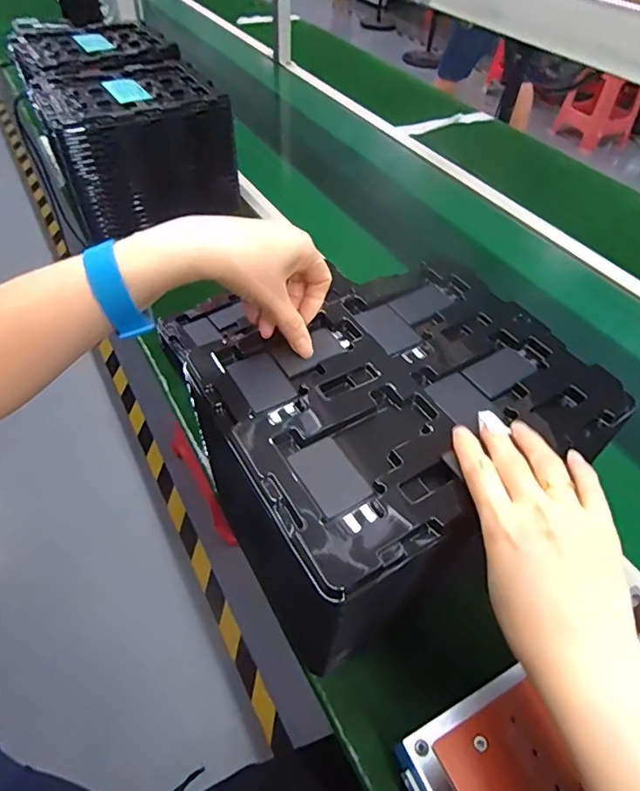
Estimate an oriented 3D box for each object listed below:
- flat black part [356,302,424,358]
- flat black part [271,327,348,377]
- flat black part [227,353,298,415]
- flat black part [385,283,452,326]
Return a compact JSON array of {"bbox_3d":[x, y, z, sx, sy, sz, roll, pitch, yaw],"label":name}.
[{"bbox_3d":[0.058,-0.057,0.409,0.035,0.004,0.053,-23,55,-21],"label":"flat black part"},{"bbox_3d":[-0.009,-0.036,0.393,0.057,0.006,0.034,-27,56,-23],"label":"flat black part"},{"bbox_3d":[-0.045,-0.011,0.373,0.037,0.004,0.054,-24,55,-21],"label":"flat black part"},{"bbox_3d":[0.091,-0.083,0.437,0.054,0.004,0.034,-26,56,-23],"label":"flat black part"}]

